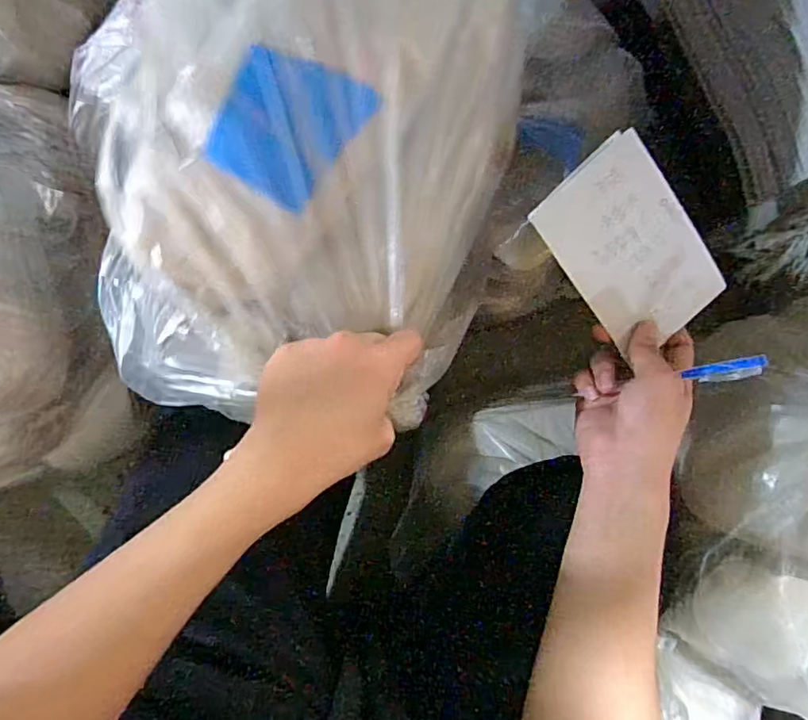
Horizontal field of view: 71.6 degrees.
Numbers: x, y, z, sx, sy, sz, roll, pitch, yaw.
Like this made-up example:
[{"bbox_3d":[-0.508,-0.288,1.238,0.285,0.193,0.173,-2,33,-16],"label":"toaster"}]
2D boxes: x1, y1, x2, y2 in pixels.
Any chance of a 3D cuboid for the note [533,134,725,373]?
[{"bbox_3d":[0.172,-0.083,0.425,0.100,0.008,0.150,-40,108,-1],"label":"note"}]

